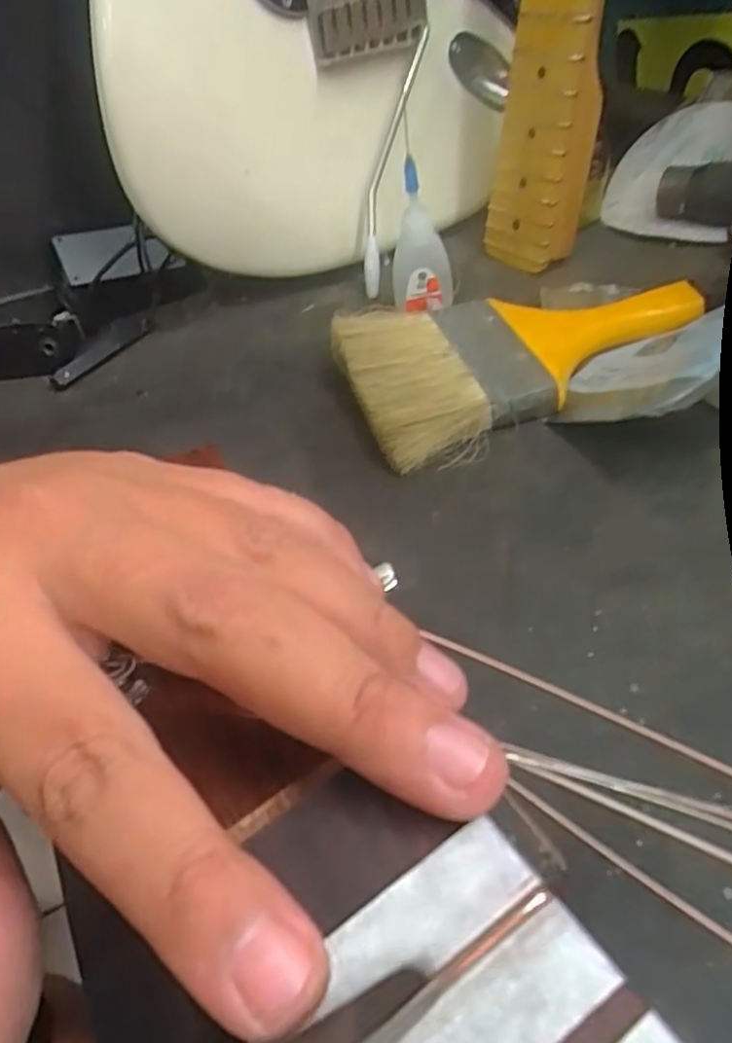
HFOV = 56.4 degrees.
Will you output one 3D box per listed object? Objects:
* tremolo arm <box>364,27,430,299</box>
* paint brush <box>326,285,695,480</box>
[{"bbox_3d":[0.015,-0.227,0.443,0.011,0.156,0.028,24,27,22],"label":"tremolo arm"},{"bbox_3d":[0.083,-0.092,0.356,0.182,0.020,0.113,-18,44,-7],"label":"paint brush"}]

